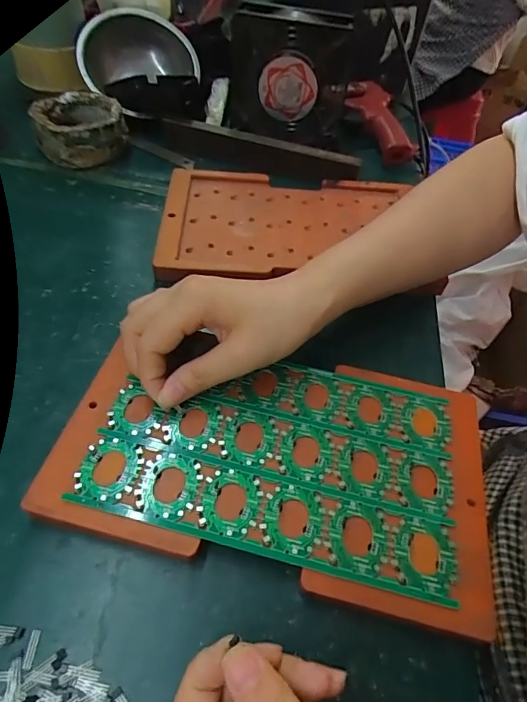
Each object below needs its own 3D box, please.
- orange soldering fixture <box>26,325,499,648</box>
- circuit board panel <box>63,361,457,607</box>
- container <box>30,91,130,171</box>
[{"bbox_3d":[0.005,0.058,0.253,0.241,0.014,0.135,12,51,3],"label":"orange soldering fixture"},{"bbox_3d":[0.009,0.055,0.253,0.198,0.004,0.119,13,53,5],"label":"circuit board panel"},{"bbox_3d":[-0.185,-0.225,0.440,0.084,0.042,0.078,-11,54,-15],"label":"container"}]

